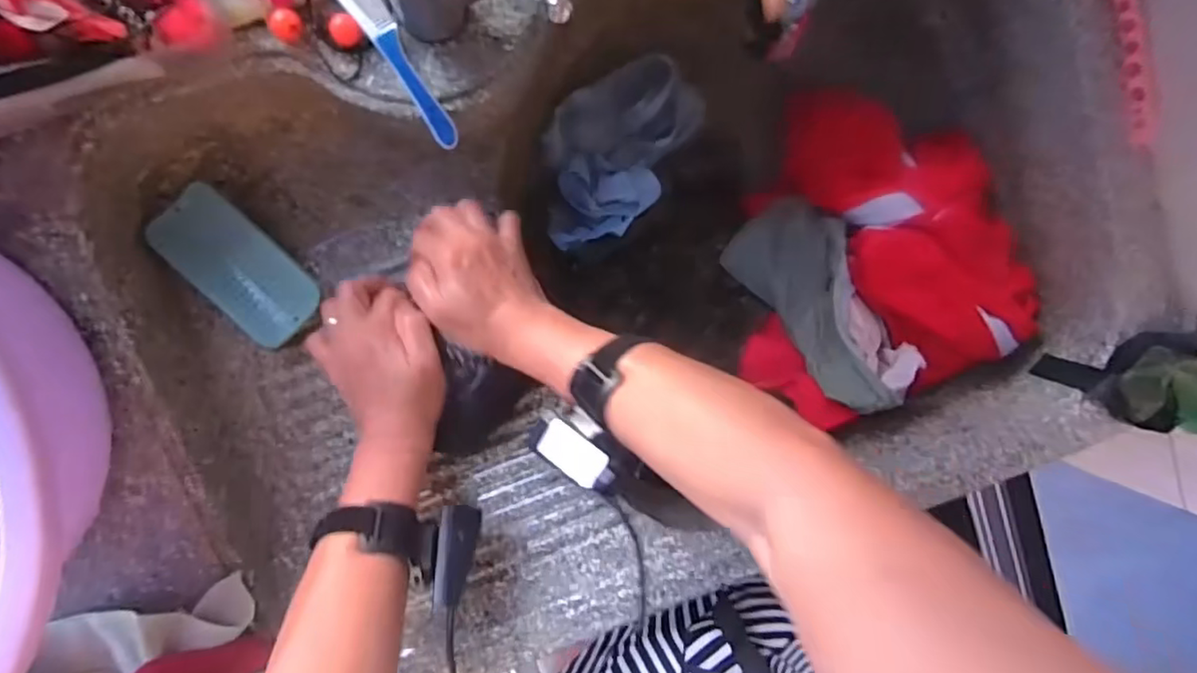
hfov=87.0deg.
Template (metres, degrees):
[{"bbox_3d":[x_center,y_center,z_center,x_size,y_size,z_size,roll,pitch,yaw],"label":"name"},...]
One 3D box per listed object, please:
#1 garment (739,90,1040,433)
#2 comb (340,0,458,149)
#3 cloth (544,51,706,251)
[{"bbox_3d":[0.265,-0.093,0.621,0.284,0.096,0.297,-1,97,-6],"label":"garment"},{"bbox_3d":[-0.152,-0.214,0.430,0.024,0.007,0.181,-38,110,-17],"label":"comb"},{"bbox_3d":[0.012,-0.179,0.608,0.115,0.041,0.195,33,93,-9],"label":"cloth"}]

